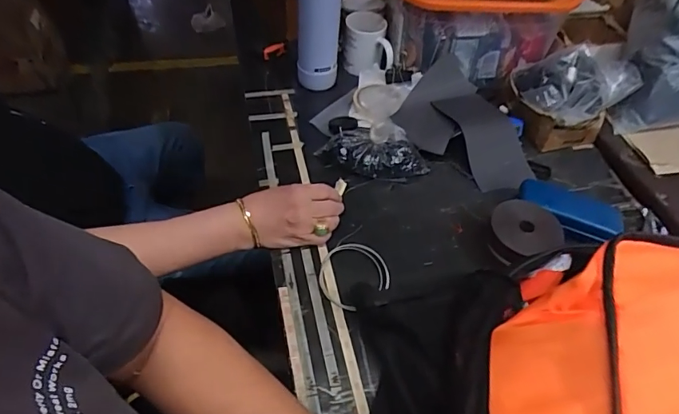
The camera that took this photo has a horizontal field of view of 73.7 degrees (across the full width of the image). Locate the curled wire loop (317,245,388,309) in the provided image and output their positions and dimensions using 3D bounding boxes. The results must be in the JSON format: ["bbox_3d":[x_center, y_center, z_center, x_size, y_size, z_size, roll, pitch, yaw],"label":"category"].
[{"bbox_3d":[0.018,0.089,0.613,0.093,0.017,0.084,-28,56,-23],"label":"curled wire loop"}]

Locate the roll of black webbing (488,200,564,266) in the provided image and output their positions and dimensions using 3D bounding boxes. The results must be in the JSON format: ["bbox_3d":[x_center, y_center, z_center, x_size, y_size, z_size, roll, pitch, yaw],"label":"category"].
[{"bbox_3d":[0.257,0.032,0.631,0.089,0.031,0.085,-13,72,9],"label":"roll of black webbing"}]

